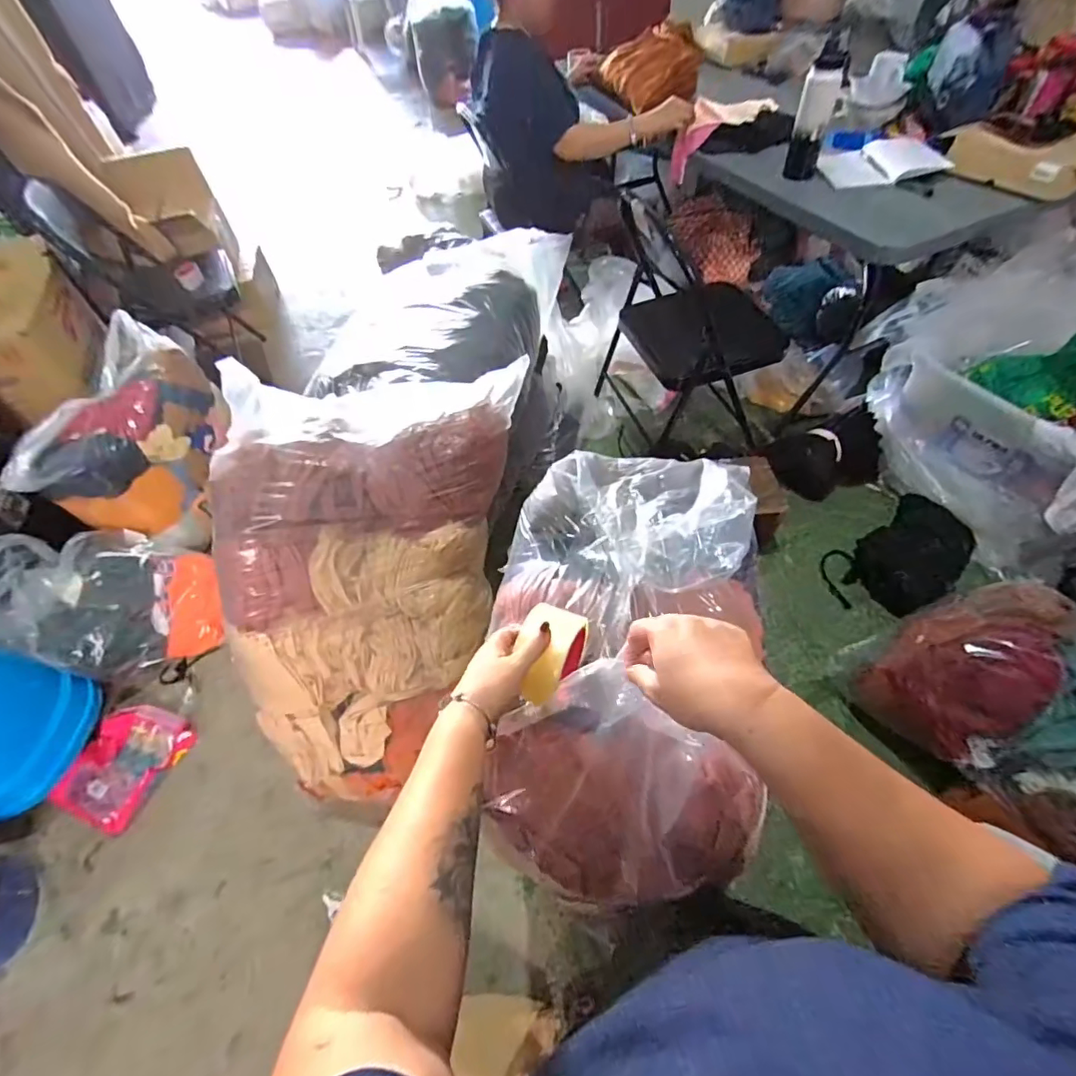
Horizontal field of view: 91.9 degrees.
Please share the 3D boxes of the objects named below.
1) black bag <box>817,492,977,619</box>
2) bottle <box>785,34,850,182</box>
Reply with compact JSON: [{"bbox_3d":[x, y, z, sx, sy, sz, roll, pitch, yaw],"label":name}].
[{"bbox_3d":[1.027,0.055,1.463,0.428,0.116,0.256,-28,57,-15],"label":"black bag"},{"bbox_3d":[0.716,-1.092,1.344,0.079,0.279,0.093,11,56,12],"label":"bottle"}]

